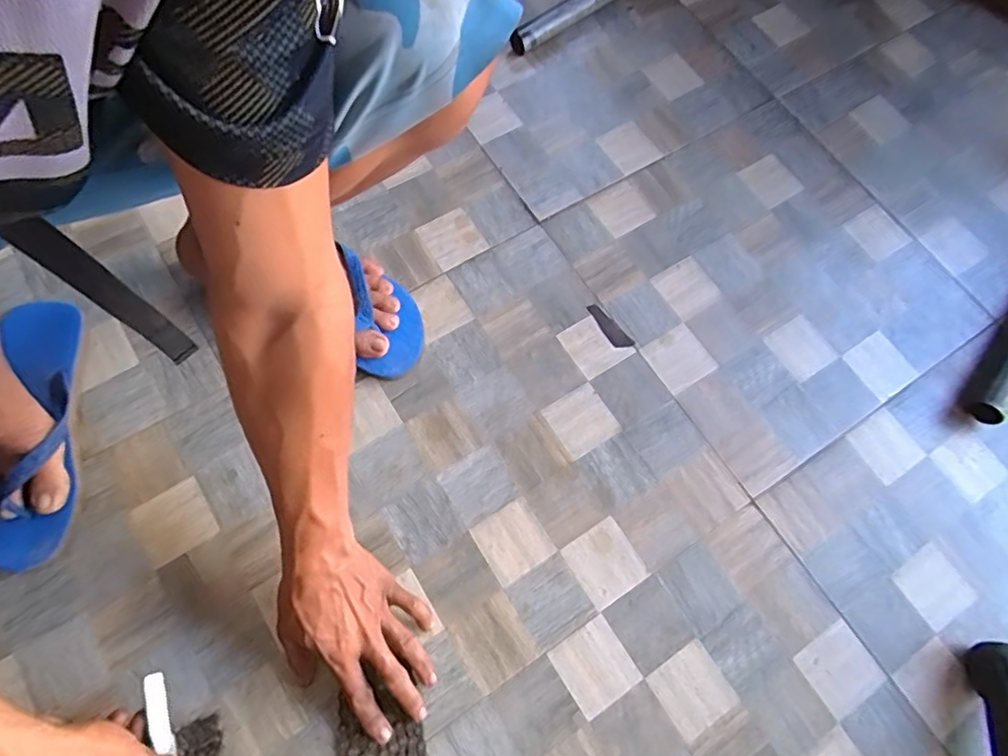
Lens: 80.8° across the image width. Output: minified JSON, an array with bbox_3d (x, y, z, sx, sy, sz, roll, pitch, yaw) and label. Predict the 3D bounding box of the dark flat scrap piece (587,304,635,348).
[{"bbox_3d":[0.118,-0.057,0.671,0.020,0.004,0.065,-37,76,-15],"label":"dark flat scrap piece"}]

